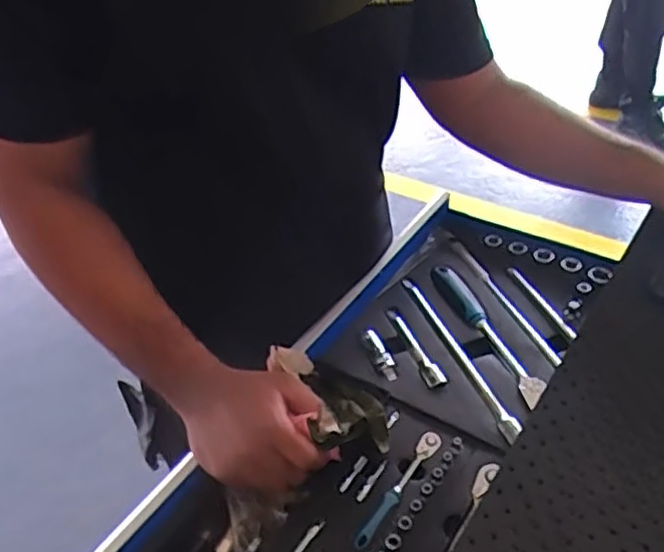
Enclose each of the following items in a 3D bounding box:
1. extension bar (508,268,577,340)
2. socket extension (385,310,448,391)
[{"bbox_3d":[0.234,0.028,0.766,0.014,0.008,0.118,-19,42,-14],"label":"extension bar"},{"bbox_3d":[0.087,0.074,0.737,0.019,0.015,0.121,-18,42,-12],"label":"socket extension"}]

